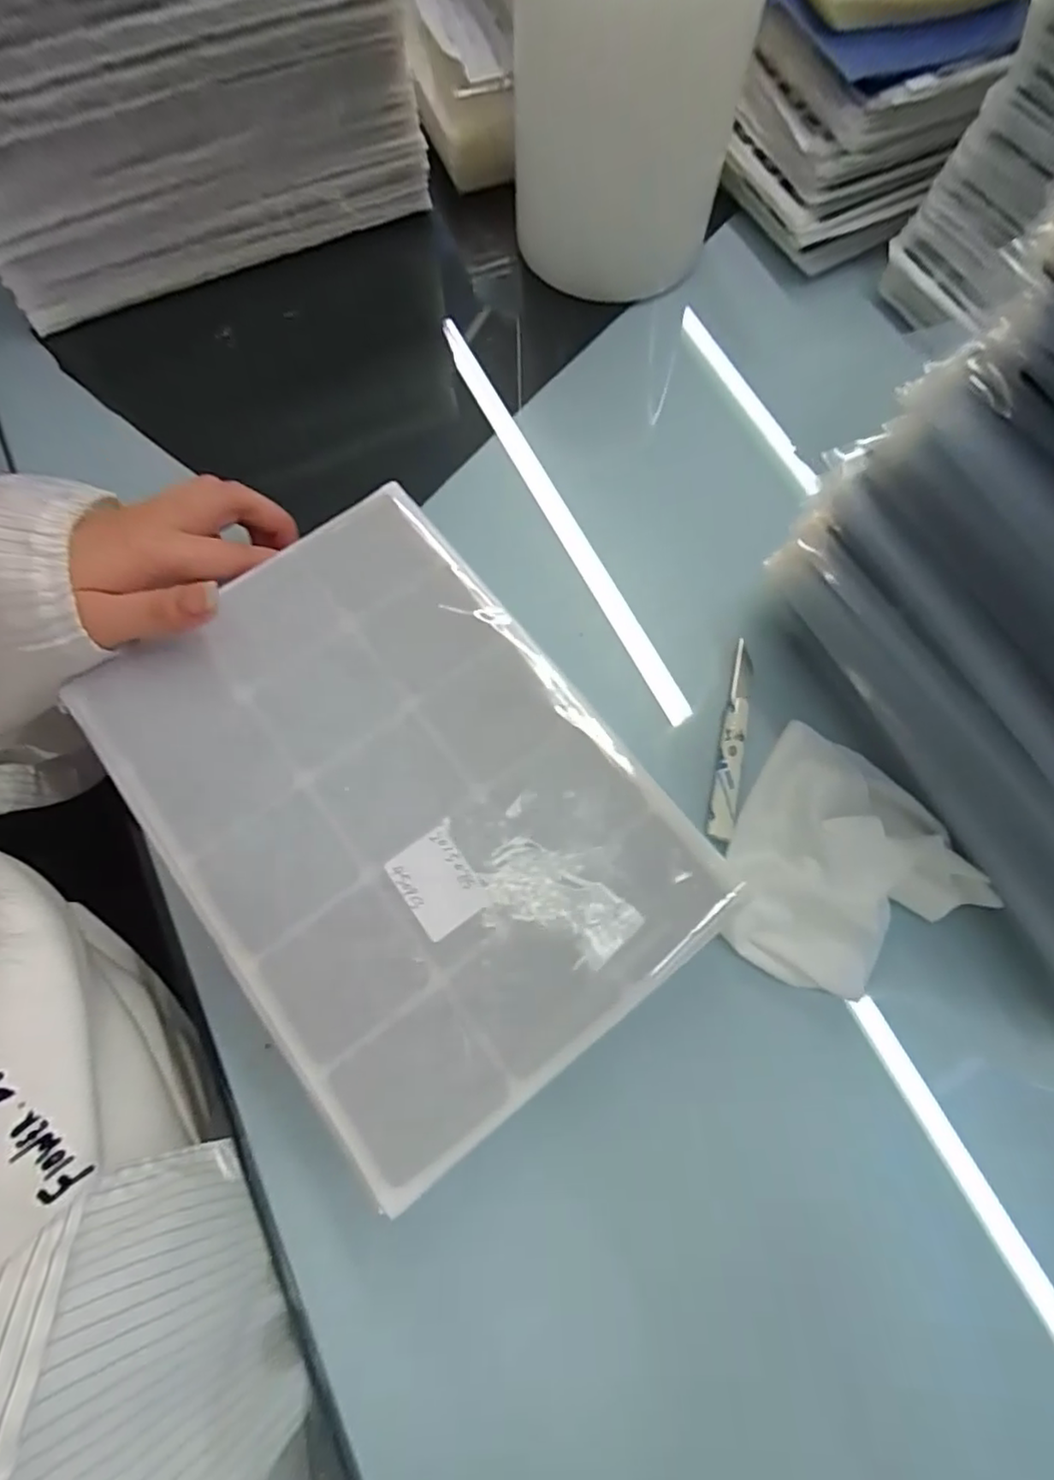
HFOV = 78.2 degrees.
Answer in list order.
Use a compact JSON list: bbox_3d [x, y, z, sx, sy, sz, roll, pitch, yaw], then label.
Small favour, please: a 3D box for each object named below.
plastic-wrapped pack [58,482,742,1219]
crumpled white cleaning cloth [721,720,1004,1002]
[{"bbox_3d":[-0.061,0.025,0.291,0.190,0.008,0.262,-36,77,-8],"label":"plastic-wrapped pack"},{"bbox_3d":[0.154,0.064,0.310,0.106,0.016,0.113,27,77,8],"label":"crumpled white cleaning cloth"}]

